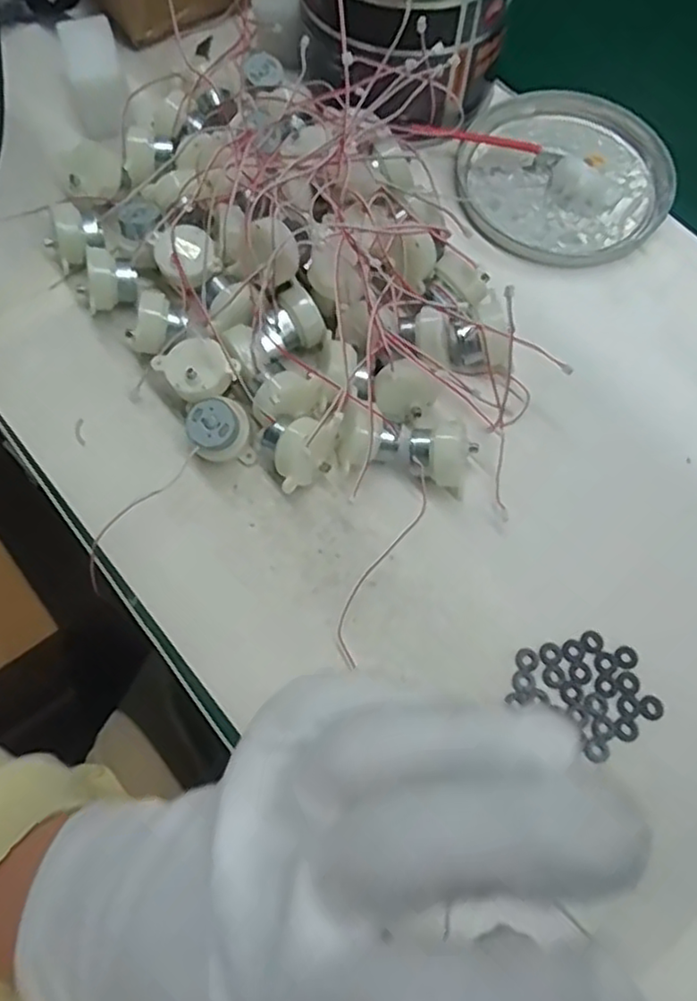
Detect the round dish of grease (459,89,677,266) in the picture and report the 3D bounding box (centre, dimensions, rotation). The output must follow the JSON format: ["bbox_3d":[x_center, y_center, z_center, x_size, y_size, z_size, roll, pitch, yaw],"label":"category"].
[{"bbox_3d":[0.134,-0.206,0.421,0.129,0.020,0.133,0,67,0],"label":"round dish of grease"}]

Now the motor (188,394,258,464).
[{"bbox_3d":[-0.063,-0.035,0.335,0.029,0.023,0.031,-2,91,-2],"label":"motor"}]

